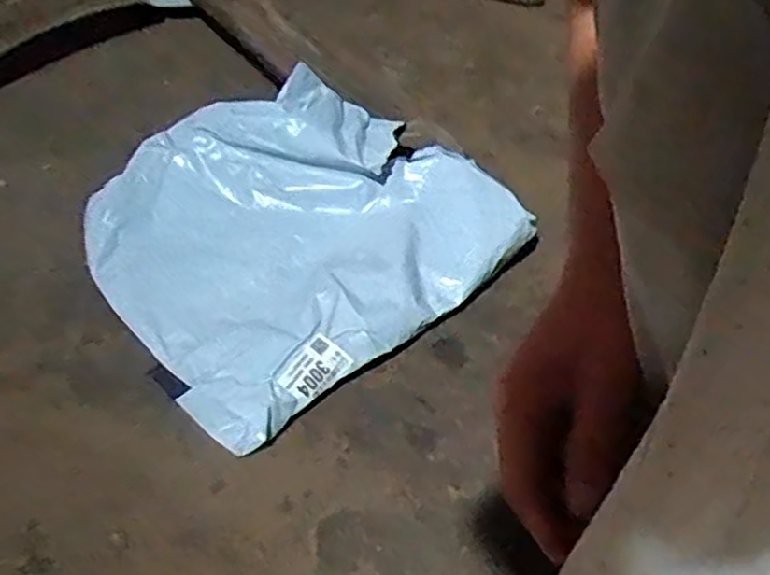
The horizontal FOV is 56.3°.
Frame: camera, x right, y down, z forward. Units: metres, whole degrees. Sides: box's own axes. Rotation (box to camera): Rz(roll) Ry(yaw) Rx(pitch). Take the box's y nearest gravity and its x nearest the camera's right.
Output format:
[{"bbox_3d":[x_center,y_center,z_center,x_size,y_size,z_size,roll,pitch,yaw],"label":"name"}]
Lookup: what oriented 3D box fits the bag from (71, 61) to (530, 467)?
[{"bbox_3d":[-0.101,-0.060,0.706,0.342,0.102,0.330,-32,54,-30],"label":"bag"}]

